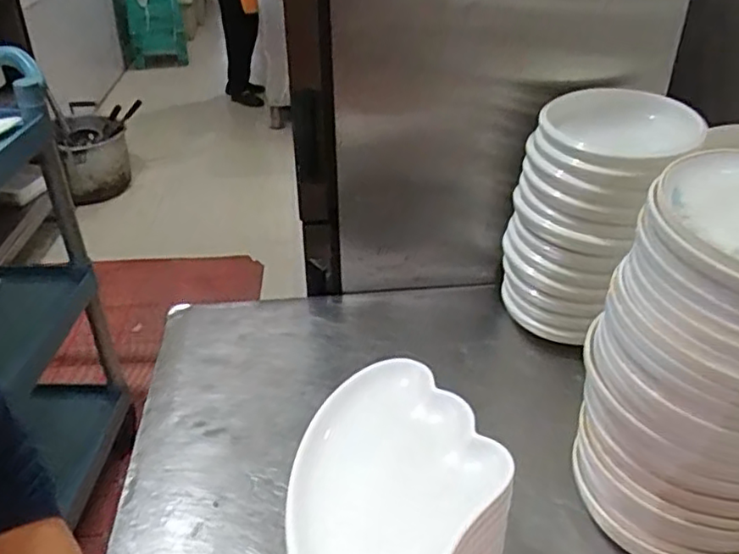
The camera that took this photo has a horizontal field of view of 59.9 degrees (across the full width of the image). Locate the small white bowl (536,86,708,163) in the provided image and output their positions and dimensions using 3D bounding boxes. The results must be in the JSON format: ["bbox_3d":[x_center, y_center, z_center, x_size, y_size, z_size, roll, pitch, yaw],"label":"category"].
[{"bbox_3d":[0.263,-0.155,0.701,0.157,0.053,0.162,31,44,33],"label":"small white bowl"}]

